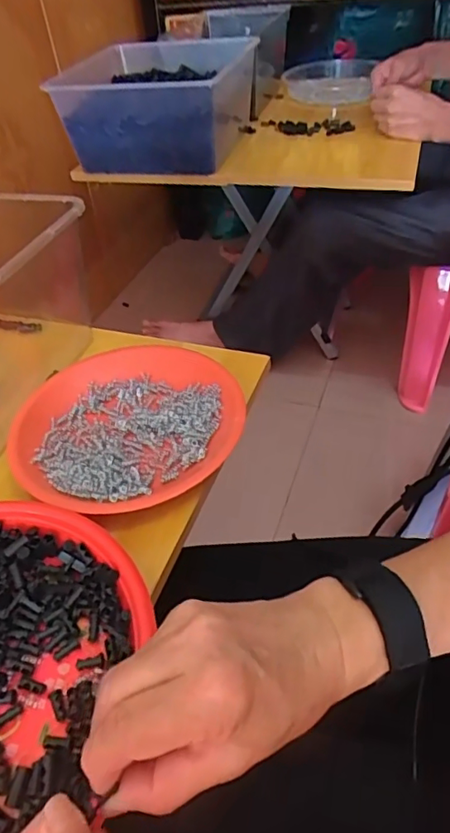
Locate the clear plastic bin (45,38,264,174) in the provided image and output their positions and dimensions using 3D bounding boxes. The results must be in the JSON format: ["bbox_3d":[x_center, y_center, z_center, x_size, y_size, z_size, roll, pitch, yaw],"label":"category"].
[{"bbox_3d":[-0.129,-0.551,0.963,0.331,0.145,0.310,9,46,15],"label":"clear plastic bin"}]

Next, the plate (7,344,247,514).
[{"bbox_3d":[-0.084,0.007,0.463,0.187,0.027,0.182,-24,47,-18],"label":"plate"}]

